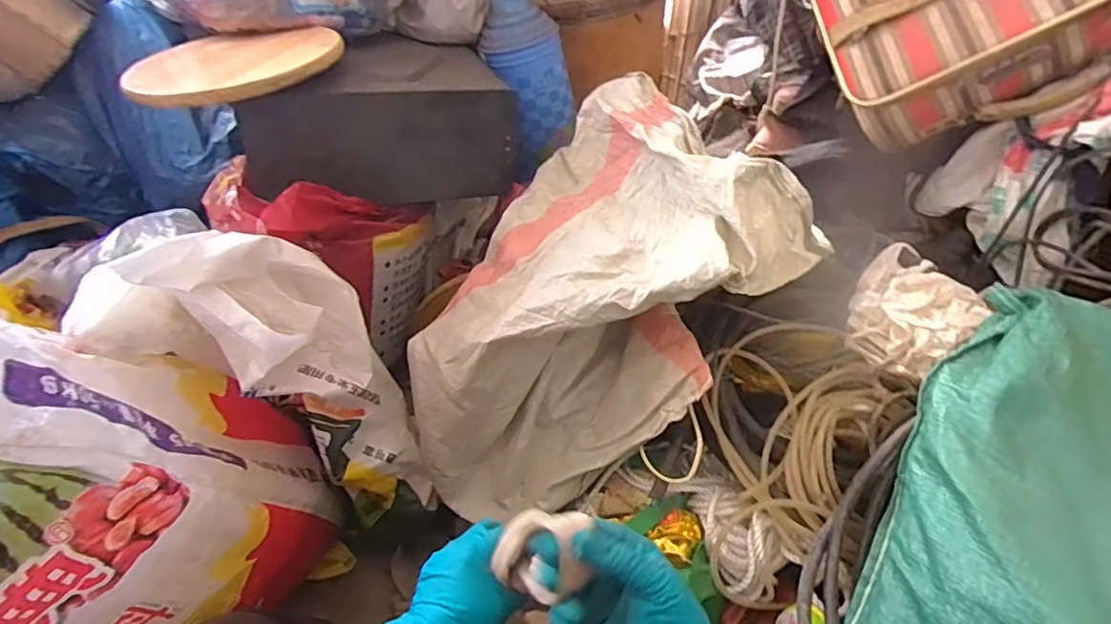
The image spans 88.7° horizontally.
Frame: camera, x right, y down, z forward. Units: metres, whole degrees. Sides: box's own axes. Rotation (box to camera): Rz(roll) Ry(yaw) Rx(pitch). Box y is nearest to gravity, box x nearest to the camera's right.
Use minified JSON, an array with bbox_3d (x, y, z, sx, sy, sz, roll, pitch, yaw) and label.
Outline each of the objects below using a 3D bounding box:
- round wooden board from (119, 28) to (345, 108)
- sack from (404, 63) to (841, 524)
[{"bbox_3d":[-0.455,-0.351,0.795,0.275,0.027,0.245,23,53,29],"label":"round wooden board"},{"bbox_3d":[0.055,0.010,0.841,0.397,0.432,0.537,31,52,29],"label":"sack"}]

